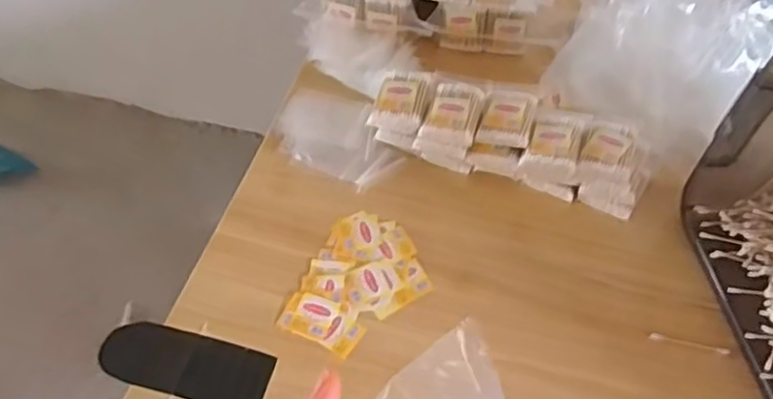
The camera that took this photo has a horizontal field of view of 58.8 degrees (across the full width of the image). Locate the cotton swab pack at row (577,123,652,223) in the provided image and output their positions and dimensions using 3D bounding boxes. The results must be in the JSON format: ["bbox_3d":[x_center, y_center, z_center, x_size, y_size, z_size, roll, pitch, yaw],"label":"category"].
[{"bbox_3d":[0.246,-0.035,0.744,0.080,0.066,0.082,20,54,13],"label":"cotton swab pack at row"}]

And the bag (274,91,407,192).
[{"bbox_3d":[-0.056,-0.077,0.820,0.157,0.017,0.115,22,55,15],"label":"bag"}]

